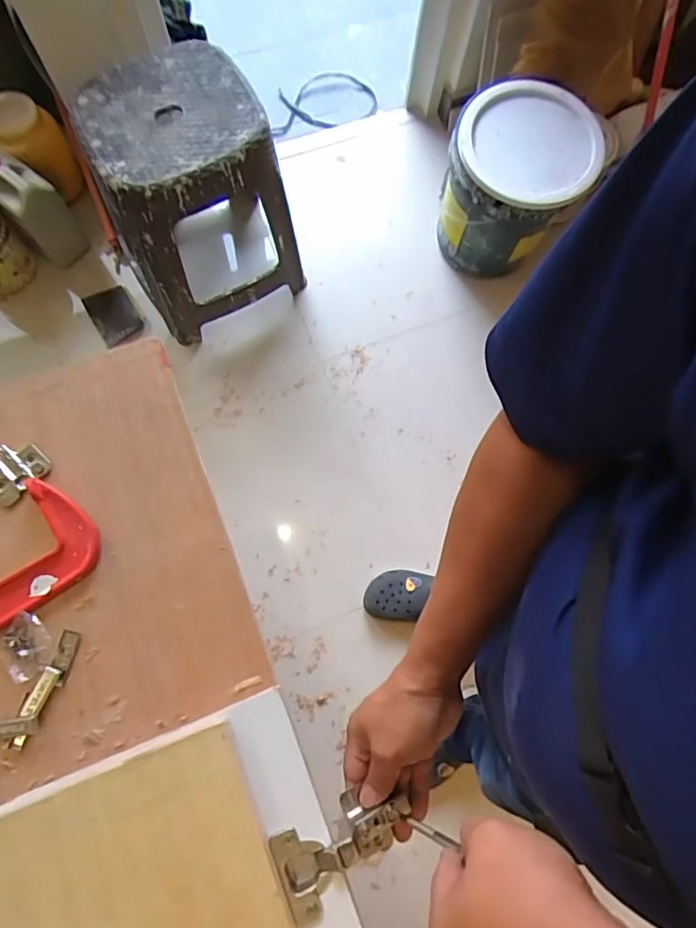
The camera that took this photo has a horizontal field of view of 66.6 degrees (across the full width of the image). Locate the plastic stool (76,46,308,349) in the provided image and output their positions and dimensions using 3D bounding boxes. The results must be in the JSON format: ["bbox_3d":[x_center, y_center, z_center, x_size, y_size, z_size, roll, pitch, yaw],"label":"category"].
[{"bbox_3d":[-0.339,-0.569,1.165,0.354,0.404,0.339,-29,79,-9],"label":"plastic stool"}]

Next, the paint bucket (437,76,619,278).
[{"bbox_3d":[0.370,-0.627,1.239,0.286,0.365,0.270,1,77,-2],"label":"paint bucket"}]

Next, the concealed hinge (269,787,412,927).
[{"bbox_3d":[-0.002,0.293,0.404,0.101,0.036,0.060,-13,75,-27],"label":"concealed hinge"}]

